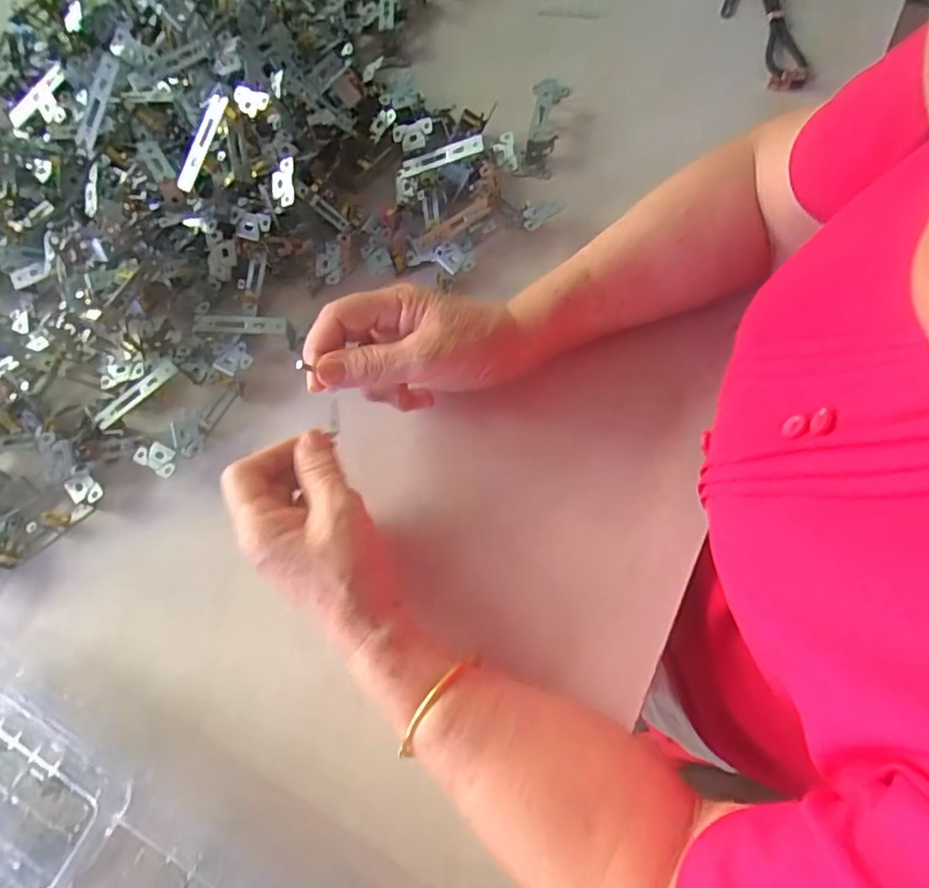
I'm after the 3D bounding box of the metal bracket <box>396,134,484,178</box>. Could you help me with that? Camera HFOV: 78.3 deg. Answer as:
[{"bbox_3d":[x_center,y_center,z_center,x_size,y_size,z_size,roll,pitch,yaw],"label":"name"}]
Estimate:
[{"bbox_3d":[-0.021,-0.223,0.447,0.076,0.013,0.010,-7,69,24],"label":"metal bracket"}]

